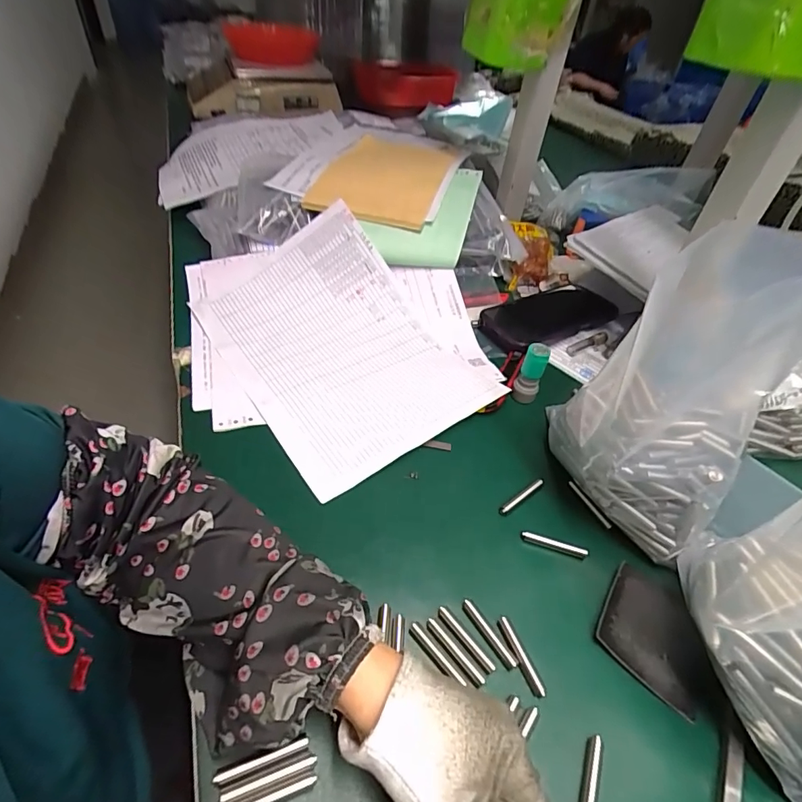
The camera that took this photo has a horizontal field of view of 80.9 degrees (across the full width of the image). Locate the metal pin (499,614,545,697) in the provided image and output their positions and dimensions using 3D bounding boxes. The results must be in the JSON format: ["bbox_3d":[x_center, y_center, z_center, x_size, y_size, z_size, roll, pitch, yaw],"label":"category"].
[{"bbox_3d":[0.075,0.161,0.297,0.006,0.005,0.048,-13,48,-20],"label":"metal pin"}]

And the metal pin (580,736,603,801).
[{"bbox_3d":[0.103,0.209,0.255,0.008,0.005,0.047,20,45,13],"label":"metal pin"}]

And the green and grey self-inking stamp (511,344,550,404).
[{"bbox_3d":[0.123,-0.026,0.449,0.023,0.060,0.018,18,45,11],"label":"green and grey self-inking stamp"}]

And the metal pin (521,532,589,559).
[{"bbox_3d":[0.116,0.108,0.355,0.049,0.004,0.008,15,44,8],"label":"metal pin"}]

